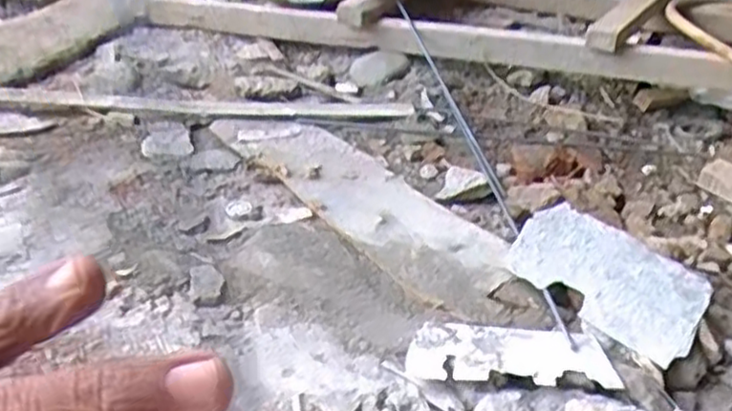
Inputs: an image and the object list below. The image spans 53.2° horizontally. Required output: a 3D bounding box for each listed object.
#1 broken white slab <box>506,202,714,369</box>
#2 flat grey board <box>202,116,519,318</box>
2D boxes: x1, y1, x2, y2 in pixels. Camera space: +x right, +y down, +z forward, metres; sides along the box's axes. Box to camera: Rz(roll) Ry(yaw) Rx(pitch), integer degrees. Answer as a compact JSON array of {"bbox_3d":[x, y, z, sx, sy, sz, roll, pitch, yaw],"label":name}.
[{"bbox_3d":[0.302,0.086,0.912,0.235,0.007,0.157,33,53,27],"label":"broken white slab"},{"bbox_3d":[-0.014,-0.024,1.082,0.167,0.020,0.593,-25,41,-33],"label":"flat grey board"}]

